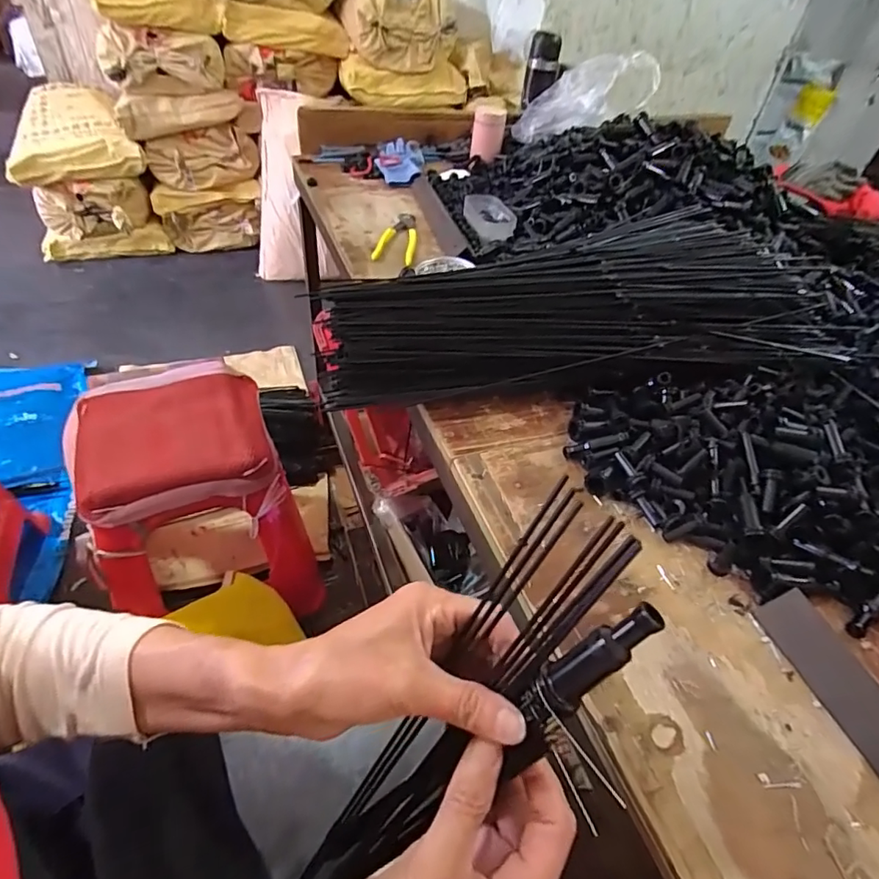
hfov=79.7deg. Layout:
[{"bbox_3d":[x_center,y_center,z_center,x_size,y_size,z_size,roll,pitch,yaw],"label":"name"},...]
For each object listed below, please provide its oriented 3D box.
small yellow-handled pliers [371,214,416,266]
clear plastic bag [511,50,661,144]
[{"bbox_3d":[-0.069,-0.331,0.864,0.060,0.029,0.153,7,44,0],"label":"small yellow-handled pliers"},{"bbox_3d":[0.278,-0.671,1.046,0.290,0.114,0.069,-8,35,33],"label":"clear plastic bag"}]

